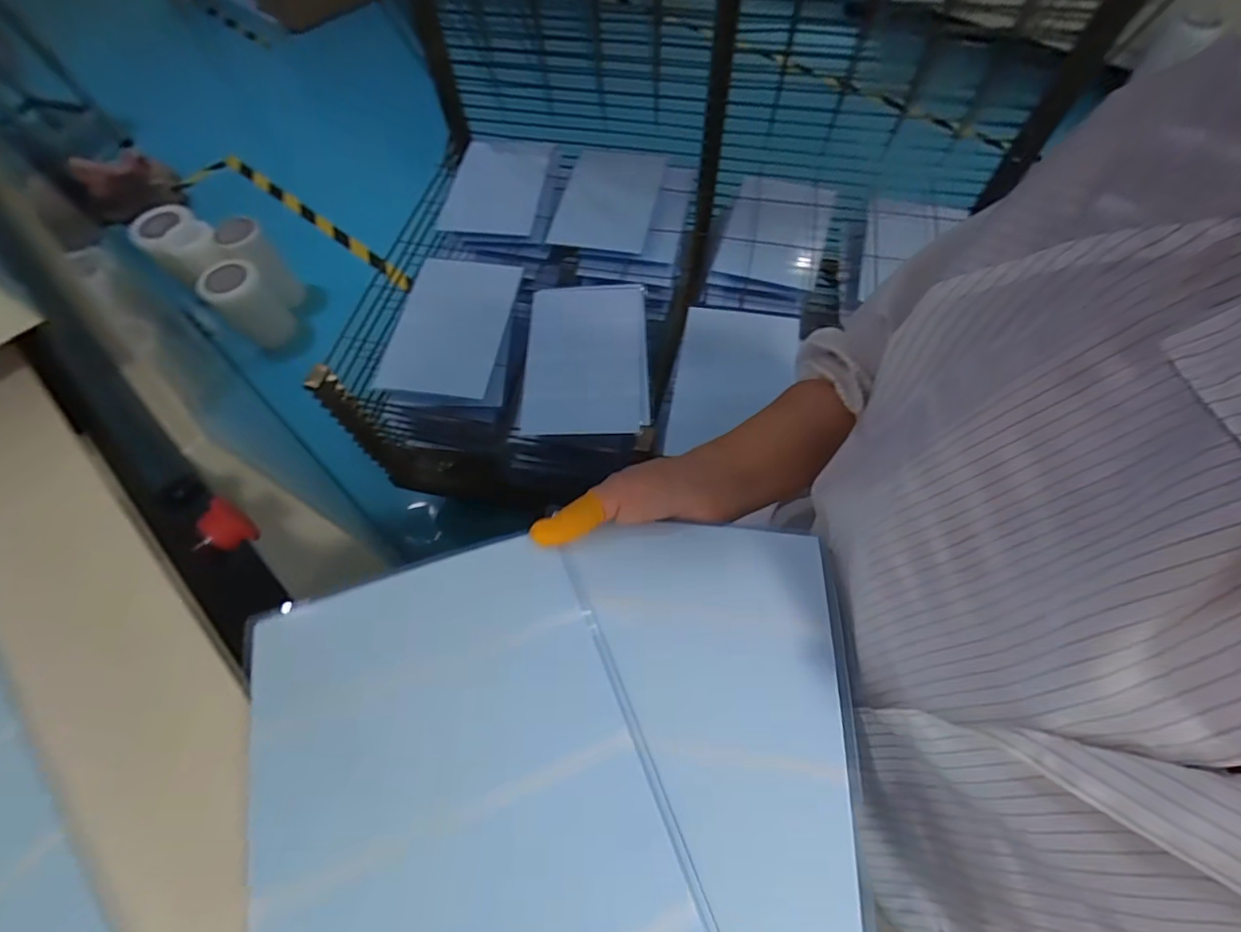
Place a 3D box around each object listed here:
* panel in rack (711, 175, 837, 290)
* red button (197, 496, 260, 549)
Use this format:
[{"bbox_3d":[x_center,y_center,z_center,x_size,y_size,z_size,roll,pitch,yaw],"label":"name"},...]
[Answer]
[{"bbox_3d":[0.279,-0.427,0.937,0.172,0.014,0.256,16,64,11],"label":"panel in rack"},{"bbox_3d":[-0.268,0.041,0.358,0.032,0.022,0.023,30,68,17],"label":"red button"}]

